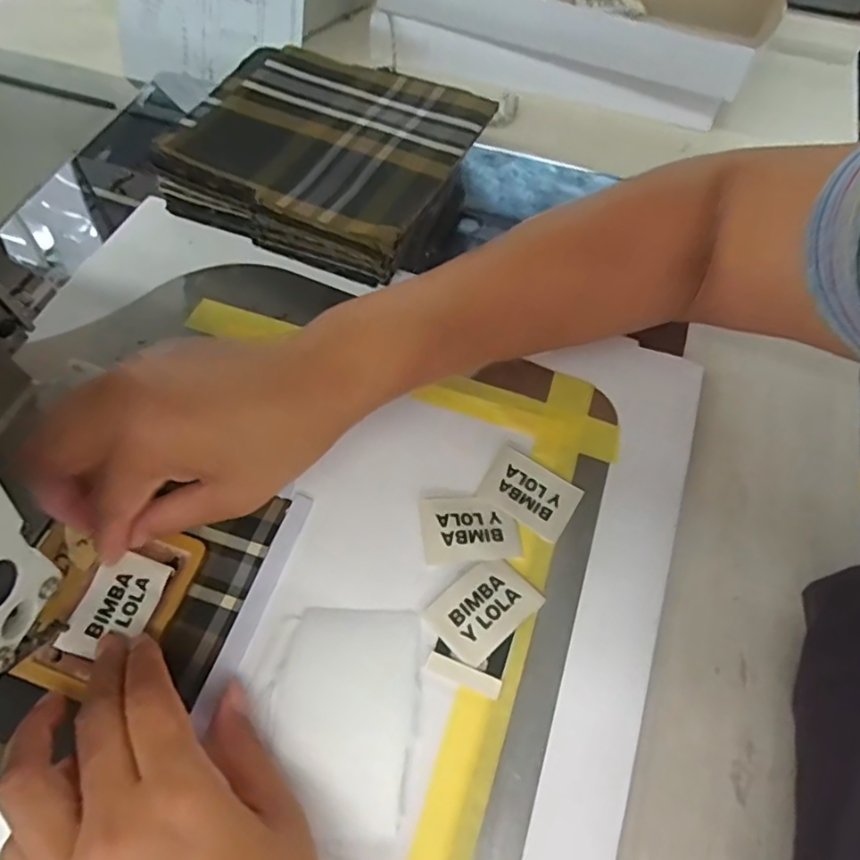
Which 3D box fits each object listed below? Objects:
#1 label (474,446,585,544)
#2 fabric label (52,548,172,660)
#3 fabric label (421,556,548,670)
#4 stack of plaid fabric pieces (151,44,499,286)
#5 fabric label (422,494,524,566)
[{"bbox_3d":[0.053,0.033,0.310,0.047,0.004,0.035,30,64,16],"label":"label"},{"bbox_3d":[-0.147,0.083,0.278,0.033,0.004,0.048,20,67,3],"label":"fabric label"},{"bbox_3d":[0.026,0.084,0.279,0.048,0.004,0.034,-37,67,-19],"label":"fabric label"},{"bbox_3d":[-0.067,-0.181,0.402,0.178,0.055,0.147,24,63,14],"label":"stack of plaid fabric pieces"},{"bbox_3d":[0.020,0.050,0.299,0.047,0.004,0.035,-3,62,-8],"label":"fabric label"}]

